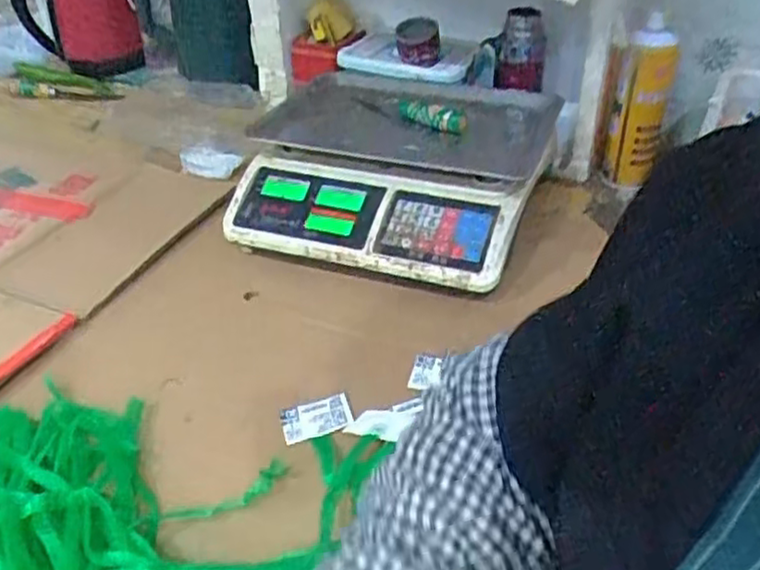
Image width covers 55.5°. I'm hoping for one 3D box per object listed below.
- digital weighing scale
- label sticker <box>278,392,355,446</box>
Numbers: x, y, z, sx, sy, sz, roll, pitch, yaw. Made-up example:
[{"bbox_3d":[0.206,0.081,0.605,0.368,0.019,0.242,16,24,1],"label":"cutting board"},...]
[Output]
[{"bbox_3d":[0.028,-0.139,0.888,0.337,0.105,0.339,12,38,15],"label":"digital weighing scale"},{"bbox_3d":[-0.055,0.113,0.623,0.059,0.008,0.035,-10,38,-14],"label":"label sticker"}]

